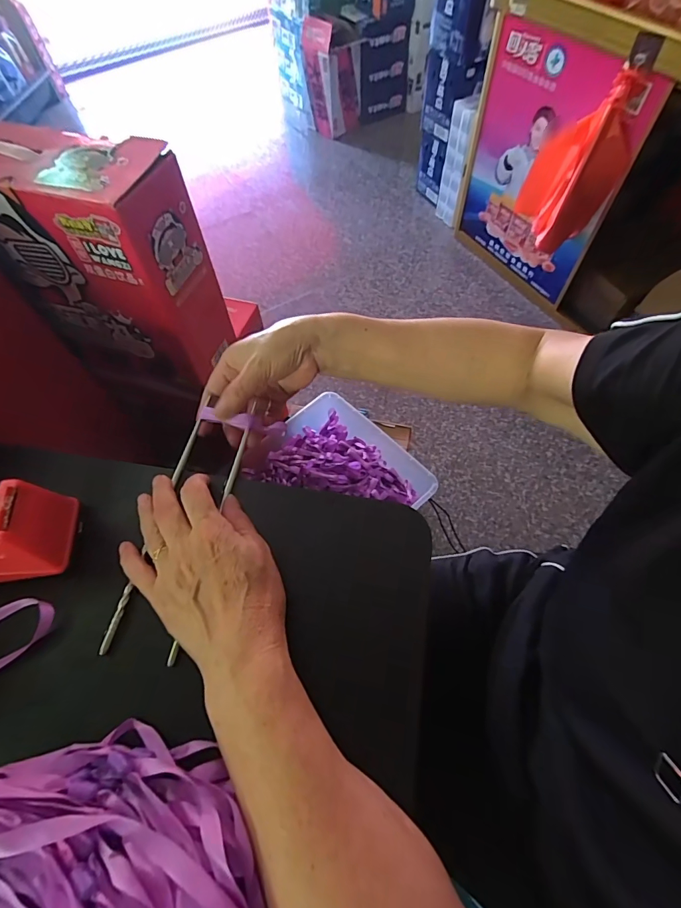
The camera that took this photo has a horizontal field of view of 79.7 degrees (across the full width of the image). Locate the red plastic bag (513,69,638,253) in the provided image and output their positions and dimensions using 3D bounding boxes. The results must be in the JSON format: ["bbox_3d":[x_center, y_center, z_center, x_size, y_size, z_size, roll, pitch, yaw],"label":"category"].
[{"bbox_3d":[0.638,-0.782,1.117,0.145,0.360,0.195,-18,62,-8],"label":"red plastic bag"}]

